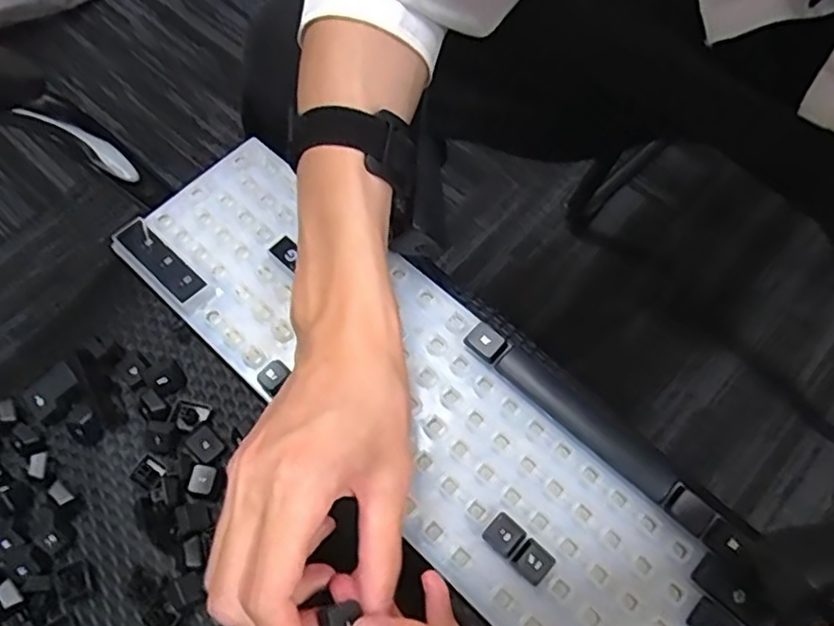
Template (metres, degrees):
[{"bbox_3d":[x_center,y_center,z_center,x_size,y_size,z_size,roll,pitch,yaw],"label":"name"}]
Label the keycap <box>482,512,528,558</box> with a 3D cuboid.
[{"bbox_3d":[0.045,0.116,0.333,0.018,0.014,0.019,-40,70,-16],"label":"keycap"}]

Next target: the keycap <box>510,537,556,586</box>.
[{"bbox_3d":[0.059,0.128,0.327,0.018,0.014,0.017,41,73,18],"label":"keycap"}]

